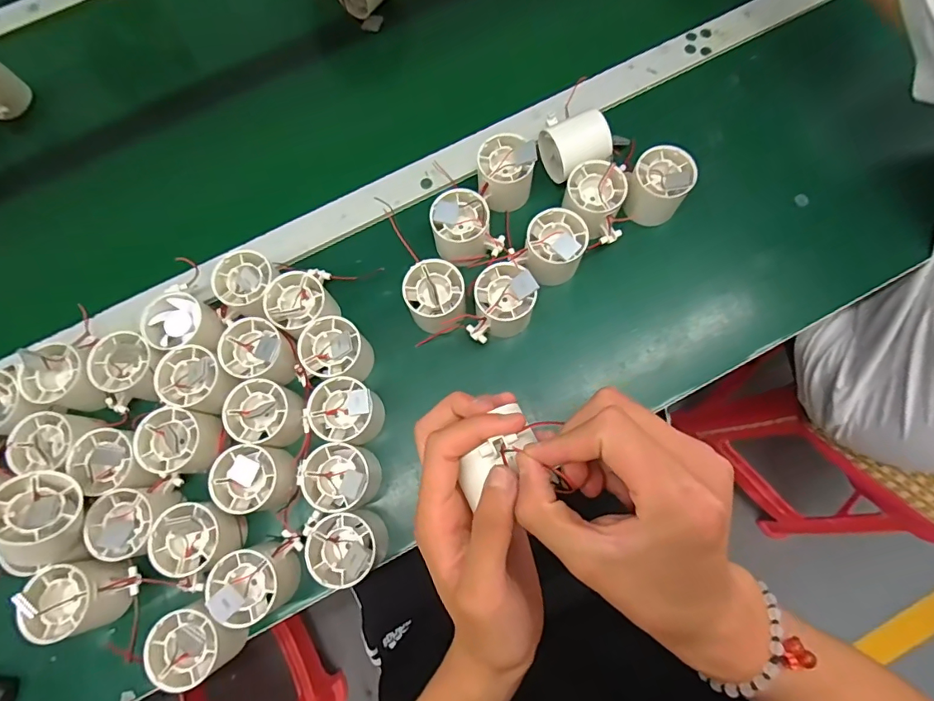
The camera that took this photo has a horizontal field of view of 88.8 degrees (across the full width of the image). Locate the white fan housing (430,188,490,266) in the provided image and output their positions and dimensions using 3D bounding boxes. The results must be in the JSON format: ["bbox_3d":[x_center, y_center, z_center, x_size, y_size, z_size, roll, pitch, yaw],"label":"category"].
[{"bbox_3d":[-0.006,-0.117,0.456,0.052,0.045,0.055,-14,75,-2],"label":"white fan housing"}]

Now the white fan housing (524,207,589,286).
[{"bbox_3d":[0.082,-0.098,0.452,0.053,0.051,0.053,0,75,2],"label":"white fan housing"}]

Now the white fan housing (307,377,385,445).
[{"bbox_3d":[-0.105,0.055,0.419,0.052,0.059,0.051,0,75,2],"label":"white fan housing"}]

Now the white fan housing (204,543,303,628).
[{"bbox_3d":[-0.167,0.185,0.386,0.057,0.063,0.054,0,75,2],"label":"white fan housing"}]

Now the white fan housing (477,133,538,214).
[{"bbox_3d":[0.037,-0.173,0.469,0.053,0.049,0.055,0,75,2],"label":"white fan housing"}]

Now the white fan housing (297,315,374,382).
[{"bbox_3d":[-0.117,0.003,0.434,0.054,0.054,0.051,0,75,2],"label":"white fan housing"}]

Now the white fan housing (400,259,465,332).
[{"bbox_3d":[-0.029,-0.048,0.443,0.053,0.051,0.053,-6,75,0],"label":"white fan housing"}]

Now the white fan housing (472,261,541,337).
[{"bbox_3d":[0.033,-0.045,0.431,0.052,0.041,0.054,0,75,2],"label":"white fan housing"}]

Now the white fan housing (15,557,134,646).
[{"bbox_3d":[-0.306,0.196,0.383,0.058,0.054,0.053,-9,75,-1],"label":"white fan housing"}]

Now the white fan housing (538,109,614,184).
[{"bbox_3d":[0.108,-0.201,0.473,0.058,0.049,0.058,-21,75,-4],"label":"white fan housing"}]

